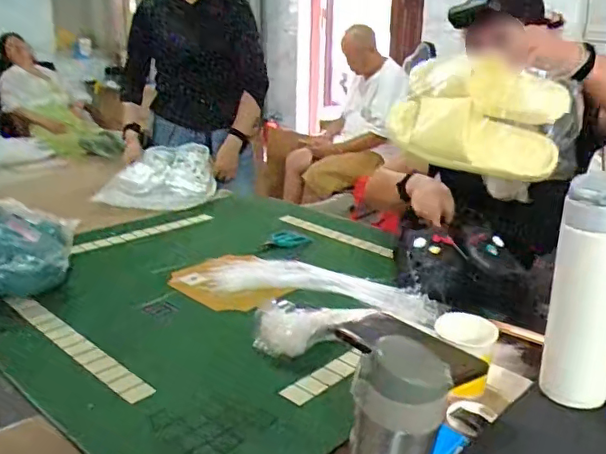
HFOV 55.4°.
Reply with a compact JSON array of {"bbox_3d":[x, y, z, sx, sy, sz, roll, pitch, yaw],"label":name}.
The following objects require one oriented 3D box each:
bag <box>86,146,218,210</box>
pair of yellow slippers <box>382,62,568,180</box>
[{"bbox_3d":[-0.414,-0.150,1.709,0.311,0.124,0.369,4,18,9],"label":"bag"},{"bbox_3d":[0.279,-0.180,0.932,0.258,0.163,0.113,8,20,22],"label":"pair of yellow slippers"}]

